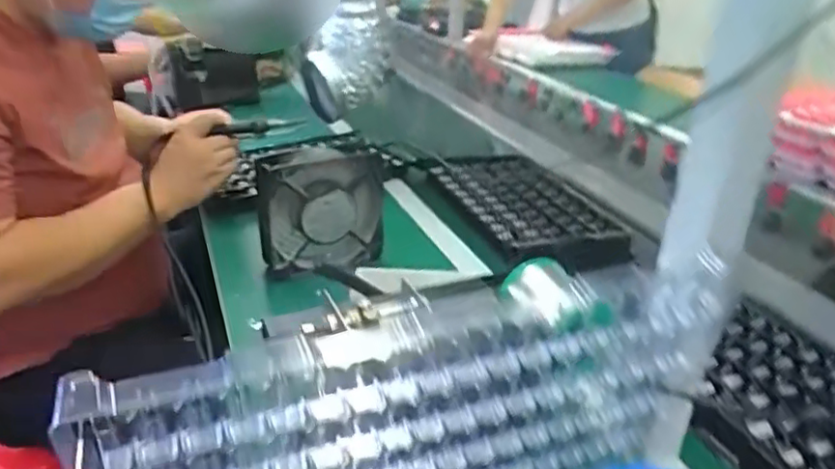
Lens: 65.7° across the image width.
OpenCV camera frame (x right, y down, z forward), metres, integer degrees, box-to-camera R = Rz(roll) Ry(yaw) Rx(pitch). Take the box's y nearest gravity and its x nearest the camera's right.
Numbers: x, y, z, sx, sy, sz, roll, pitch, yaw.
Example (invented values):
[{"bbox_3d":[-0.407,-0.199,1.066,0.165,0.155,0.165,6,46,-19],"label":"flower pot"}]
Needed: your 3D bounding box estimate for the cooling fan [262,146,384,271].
[{"bbox_3d":[-0.121,-0.029,0.814,0.154,0.150,0.051,-11,32,-23],"label":"cooling fan"}]

